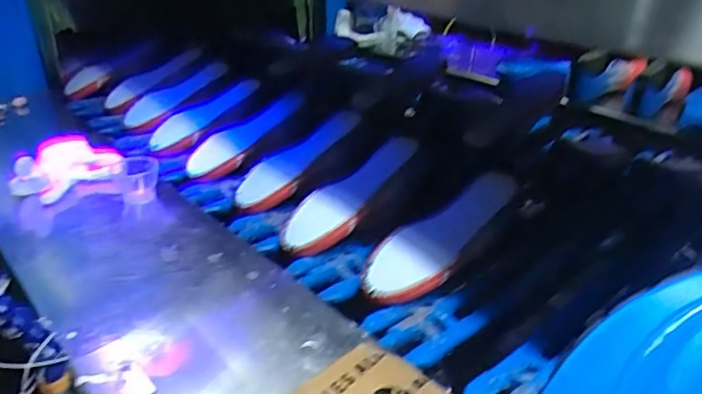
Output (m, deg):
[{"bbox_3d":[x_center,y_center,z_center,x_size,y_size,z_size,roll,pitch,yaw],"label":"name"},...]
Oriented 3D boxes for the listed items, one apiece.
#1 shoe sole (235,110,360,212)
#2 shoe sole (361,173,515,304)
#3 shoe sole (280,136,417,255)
[{"bbox_3d":[-0.082,-0.059,0.921,0.088,0.040,0.252,23,52,35],"label":"shoe sole"},{"bbox_3d":[0.120,0.049,0.714,0.246,0.030,0.085,-36,42,-20],"label":"shoe sole"},{"bbox_3d":[0.007,-0.003,0.806,0.250,0.038,0.091,-42,46,-23],"label":"shoe sole"}]

